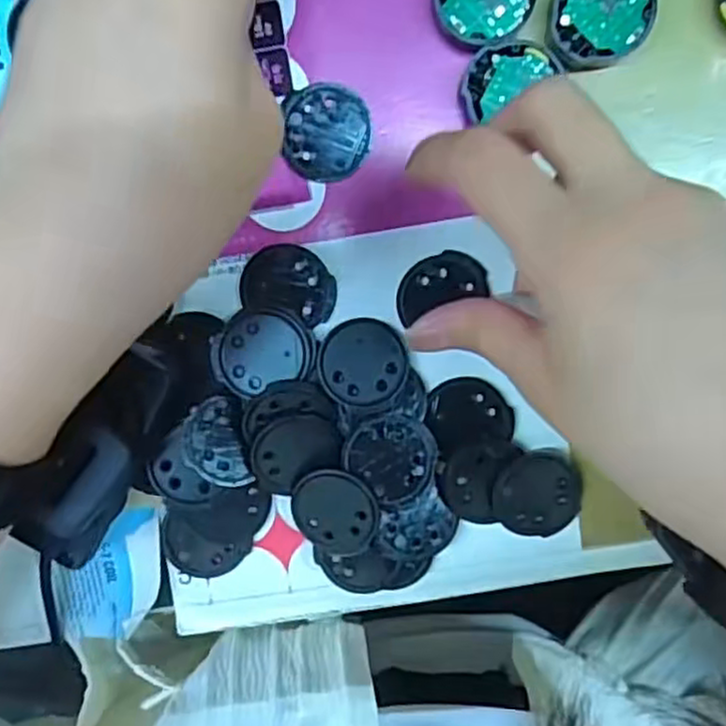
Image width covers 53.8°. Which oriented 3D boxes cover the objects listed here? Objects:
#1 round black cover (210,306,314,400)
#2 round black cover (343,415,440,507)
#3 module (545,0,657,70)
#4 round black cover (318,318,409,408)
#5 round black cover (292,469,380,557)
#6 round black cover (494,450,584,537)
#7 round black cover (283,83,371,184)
[{"bbox_3d":[-0.033,-0.004,0.233,0.031,0.005,0.027,-31,82,1],"label":"round black cover"},{"bbox_3d":[0.010,0.031,0.232,0.026,0.004,0.030,-43,94,7],"label":"round black cover"},{"bbox_3d":[0.071,-0.105,0.217,0.030,0.010,0.031,0,98,2],"label":"module"},{"bbox_3d":[0.000,0.000,0.234,0.028,0.007,0.027,4,98,2],"label":"round black cover"},{"bbox_3d":[-0.009,0.050,0.234,0.026,0.004,0.031,-39,94,7],"label":"round black cover"},{"bbox_3d":[0.058,0.044,0.237,0.028,0.004,0.029,0,98,2],"label":"round black cover"},{"bbox_3d":[-0.011,-0.074,0.229,0.026,0.004,0.029,4,98,2],"label":"round black cover"}]

